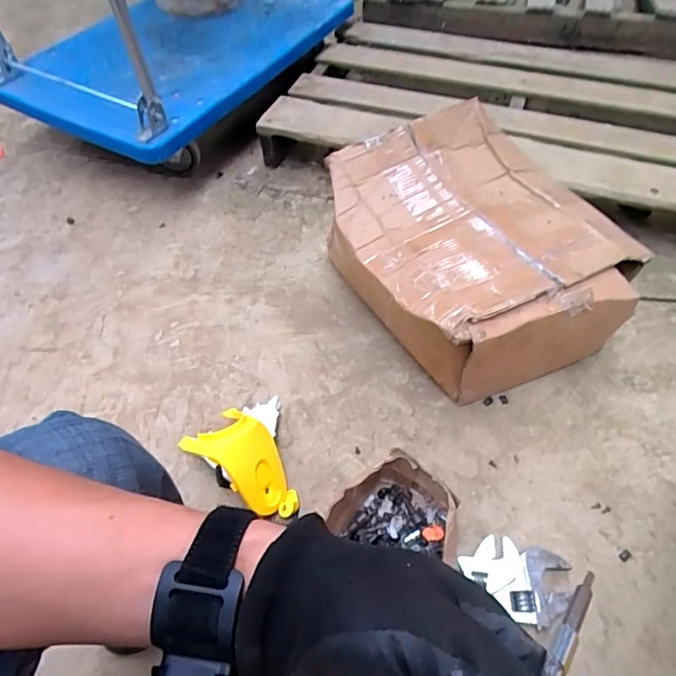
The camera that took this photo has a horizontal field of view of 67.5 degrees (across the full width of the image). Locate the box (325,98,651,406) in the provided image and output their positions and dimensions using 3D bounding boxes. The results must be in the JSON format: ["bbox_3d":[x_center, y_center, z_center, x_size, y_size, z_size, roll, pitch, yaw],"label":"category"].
[{"bbox_3d":[0.237,-0.154,0.883,0.412,0.212,0.461,-23,57,-14],"label":"box"}]

